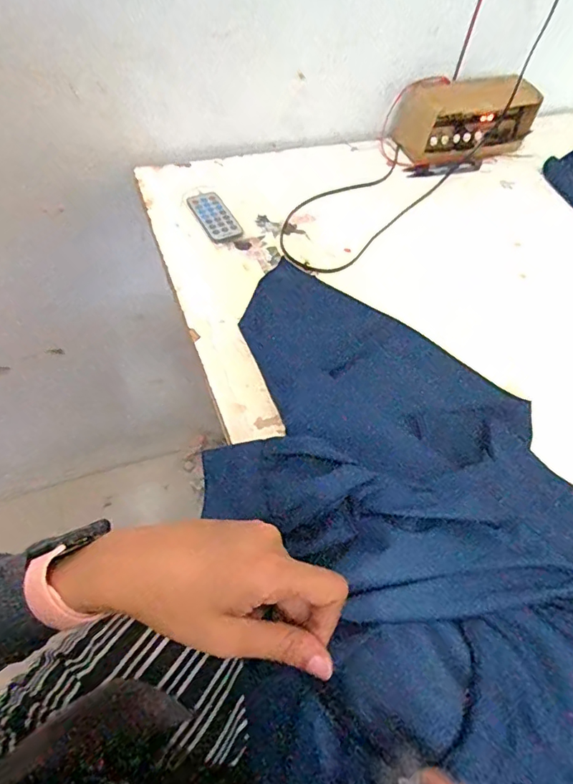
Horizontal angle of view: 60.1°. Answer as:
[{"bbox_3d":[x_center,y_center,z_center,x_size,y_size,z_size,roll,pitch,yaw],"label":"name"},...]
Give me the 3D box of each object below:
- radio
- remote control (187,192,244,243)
[{"bbox_3d":[0.256,-0.384,0.701,0.188,0.082,0.084,-13,58,-14],"label":"radio"},{"bbox_3d":[-0.087,-0.213,0.599,0.039,0.013,0.082,-24,61,-20],"label":"remote control"}]

